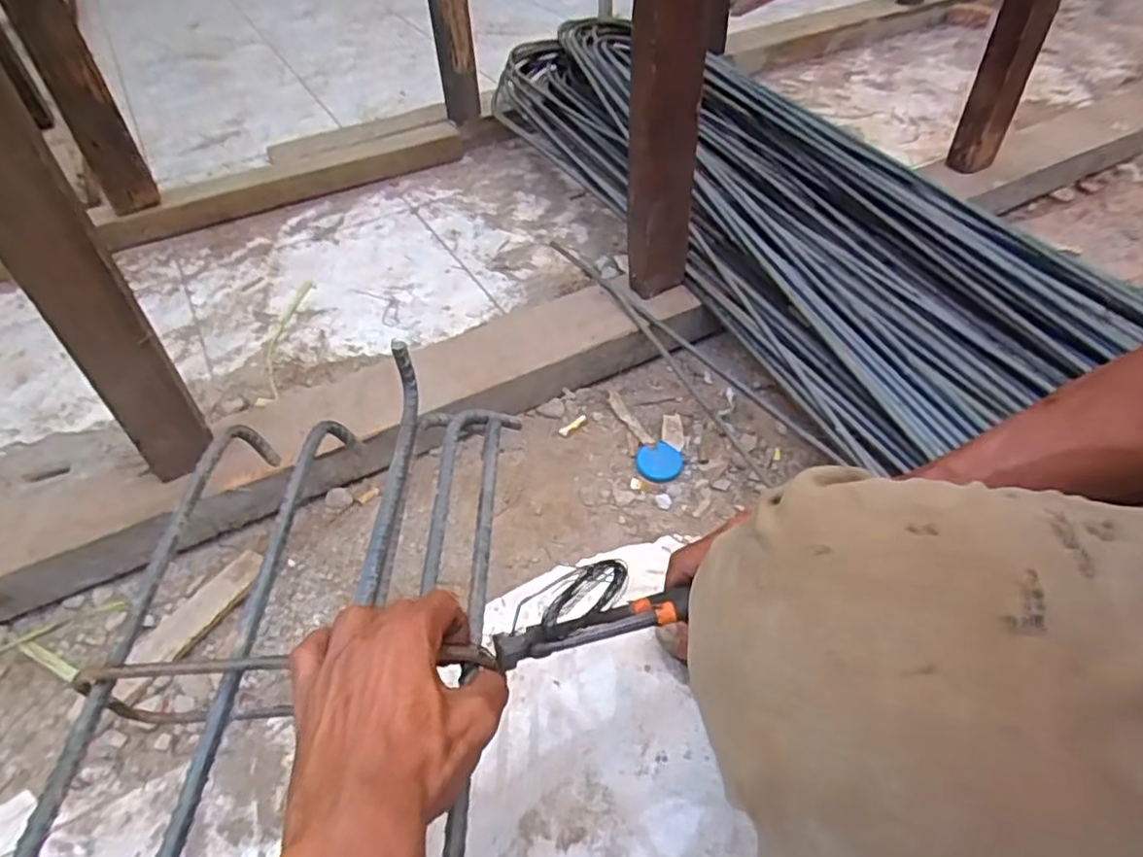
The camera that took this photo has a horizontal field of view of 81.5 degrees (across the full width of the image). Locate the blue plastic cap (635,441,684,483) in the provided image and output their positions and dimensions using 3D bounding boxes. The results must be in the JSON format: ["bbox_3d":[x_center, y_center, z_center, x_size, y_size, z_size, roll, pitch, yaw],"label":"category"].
[{"bbox_3d":[0.104,0.040,0.781,0.055,0.006,0.051,-2,46,2],"label":"blue plastic cap"}]

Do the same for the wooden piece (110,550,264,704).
[{"bbox_3d":[-0.368,0.182,0.639,0.048,0.013,0.161,26,54,25],"label":"wooden piece"}]

